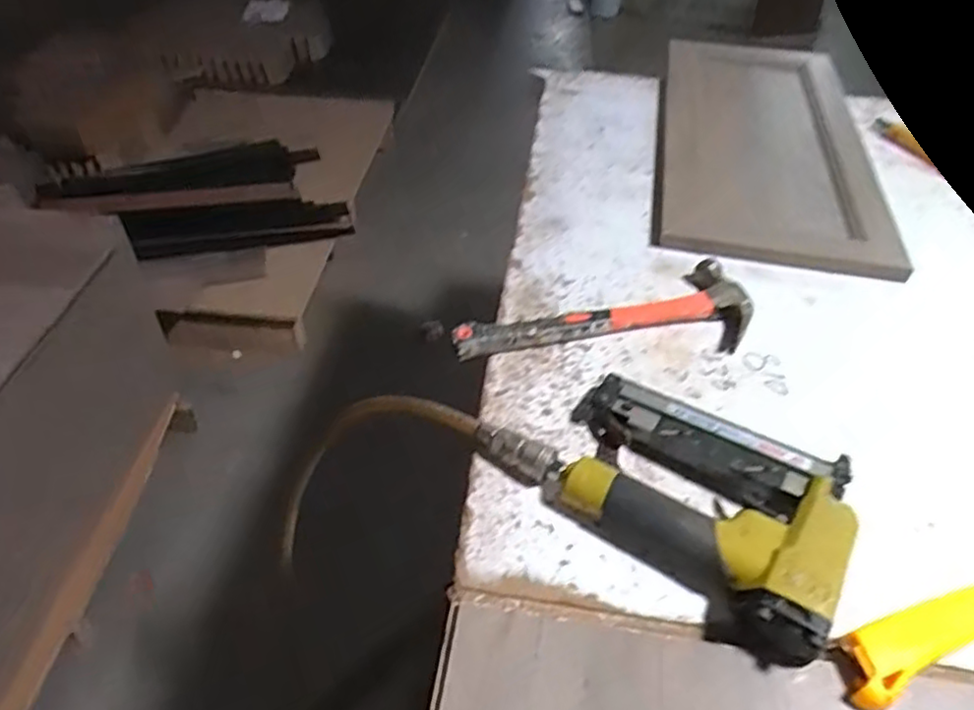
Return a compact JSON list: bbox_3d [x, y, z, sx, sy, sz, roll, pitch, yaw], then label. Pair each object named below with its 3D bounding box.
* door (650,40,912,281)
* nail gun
[{"bbox_3d":[0.341,-0.280,0.854,0.247,0.029,0.527,9,45,8],"label":"door"},{"bbox_3d":[0.126,0.079,0.462,0.237,0.041,0.139,32,52,27],"label":"nail gun"}]

